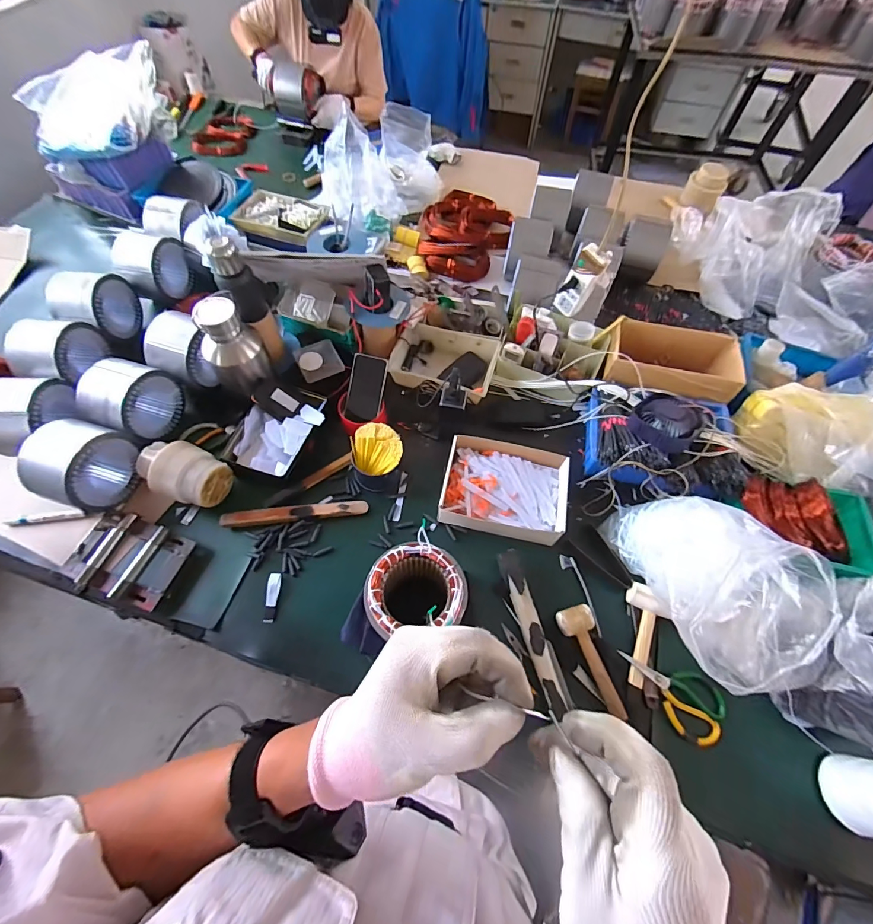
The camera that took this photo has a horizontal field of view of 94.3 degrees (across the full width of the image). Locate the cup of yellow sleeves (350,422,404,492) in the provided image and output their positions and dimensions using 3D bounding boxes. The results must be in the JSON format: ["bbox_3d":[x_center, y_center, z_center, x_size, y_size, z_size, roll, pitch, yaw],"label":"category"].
[{"bbox_3d":[-0.125,-0.009,0.845,0.104,0.101,0.102,1,62,-1],"label":"cup of yellow sleeves"}]

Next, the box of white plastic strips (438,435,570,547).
[{"bbox_3d":[0.142,0.058,0.843,0.253,0.066,0.194,12,62,4],"label":"box of white plastic strips"}]

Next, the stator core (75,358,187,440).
[{"bbox_3d":[-0.636,-0.132,0.850,0.112,0.144,0.163,16,63,7],"label":"stator core"}]

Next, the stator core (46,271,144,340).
[{"bbox_3d":[-0.794,-0.361,0.947,0.115,0.134,0.160,8,62,2],"label":"stator core"}]

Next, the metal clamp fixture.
[{"bbox_3d":[-0.565,0.178,0.746,0.196,0.043,0.143,14,62,5],"label":"metal clamp fixture"}]

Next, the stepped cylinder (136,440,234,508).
[{"bbox_3d":[-0.495,0.026,0.797,0.152,0.103,0.108,22,64,10],"label":"stepped cylinder"}]

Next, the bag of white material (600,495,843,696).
[{"bbox_3d":[0.445,0.185,0.649,0.199,0.235,0.316,-2,62,-3],"label":"bag of white material"}]

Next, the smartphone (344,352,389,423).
[{"bbox_3d":[-0.156,-0.161,0.896,0.076,0.012,0.146,12,96,4],"label":"smartphone"}]

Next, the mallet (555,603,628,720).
[{"bbox_3d":[0.270,0.346,0.708,0.064,0.044,0.179,-15,63,-9],"label":"mallet"}]

